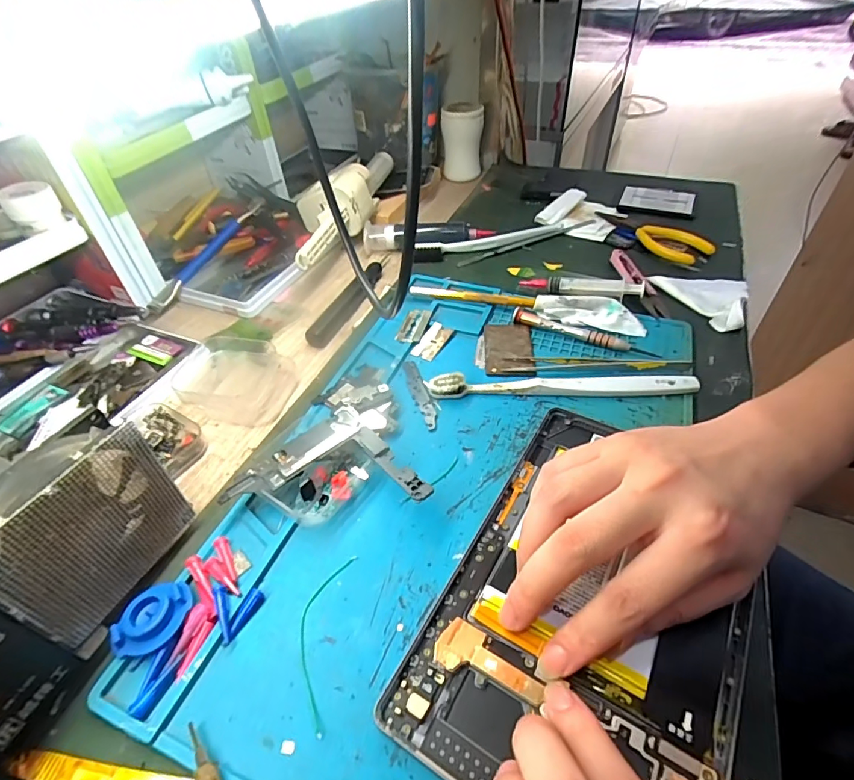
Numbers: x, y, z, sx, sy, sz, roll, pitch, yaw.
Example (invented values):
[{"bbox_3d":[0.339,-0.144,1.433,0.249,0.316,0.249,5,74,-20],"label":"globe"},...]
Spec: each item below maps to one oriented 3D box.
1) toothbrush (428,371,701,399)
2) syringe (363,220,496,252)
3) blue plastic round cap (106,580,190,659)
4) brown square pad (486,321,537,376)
[{"bbox_3d":[0.093,-0.003,0.329,0.181,0.012,0.021,-1,45,2],"label":"toothbrush"},{"bbox_3d":[0.001,-0.162,0.488,0.132,0.028,0.023,-5,45,-2],"label":"syringe"},{"bbox_3d":[-0.134,0.111,0.227,0.026,0.006,0.036,31,54,29],"label":"blue plastic round cap"},{"bbox_3d":[0.064,-0.033,0.367,0.035,0.004,0.063,1,45,4],"label":"brown square pad"}]

